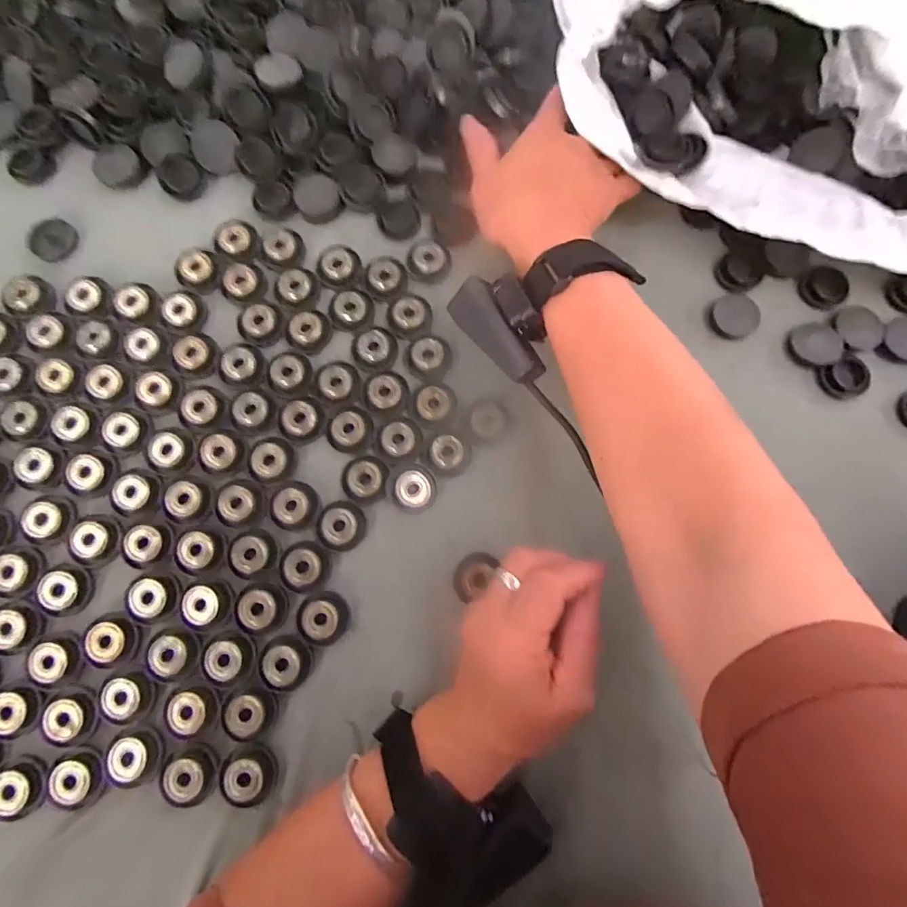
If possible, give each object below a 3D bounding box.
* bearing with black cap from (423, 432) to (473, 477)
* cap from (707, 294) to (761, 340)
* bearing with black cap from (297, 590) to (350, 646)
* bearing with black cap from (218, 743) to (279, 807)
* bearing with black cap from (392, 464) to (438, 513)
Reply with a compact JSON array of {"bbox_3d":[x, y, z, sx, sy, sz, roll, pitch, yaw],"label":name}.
[{"bbox_3d":[-0.004,-0.001,0.315,0.030,0.009,0.030,0,79,0],"label":"bearing with black cap"},{"bbox_3d":[0.200,-0.098,0.335,0.038,0.004,0.031,-30,80,-6],"label":"cap"},{"bbox_3d":[-0.082,0.102,0.295,0.030,0.010,0.031,0,79,0],"label":"bearing with black cap"},{"bbox_3d":[-0.121,0.189,0.279,0.031,0.008,0.032,0,79,0],"label":"bearing with black cap"},{"bbox_3d":[-0.025,0.022,0.310,0.028,0.010,0.031,7,79,1],"label":"bearing with black cap"}]

